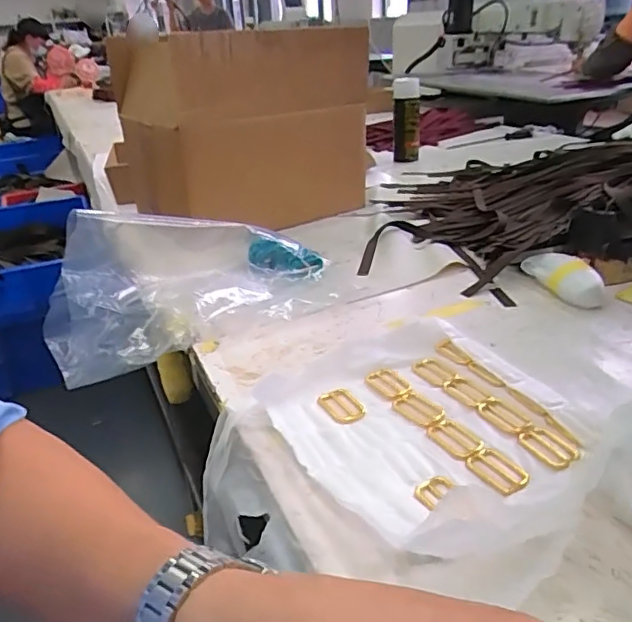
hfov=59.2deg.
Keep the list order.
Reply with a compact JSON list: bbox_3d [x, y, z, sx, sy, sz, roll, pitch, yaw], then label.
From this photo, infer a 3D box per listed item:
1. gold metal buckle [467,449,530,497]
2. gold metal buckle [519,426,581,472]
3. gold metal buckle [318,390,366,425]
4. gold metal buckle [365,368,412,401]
[{"bbox_3d":[0.143,0.124,0.435,0.032,0.004,0.045,-18,30,-26],"label":"gold metal buckle"},{"bbox_3d":[0.189,0.111,0.455,0.030,0.005,0.048,-17,30,-25],"label":"gold metal buckle"},{"bbox_3d":[0.026,0.089,0.513,0.033,0.009,0.045,-17,29,-24],"label":"gold metal buckle"},{"bbox_3d":[0.073,0.071,0.544,0.029,0.006,0.049,-19,30,-27],"label":"gold metal buckle"}]

